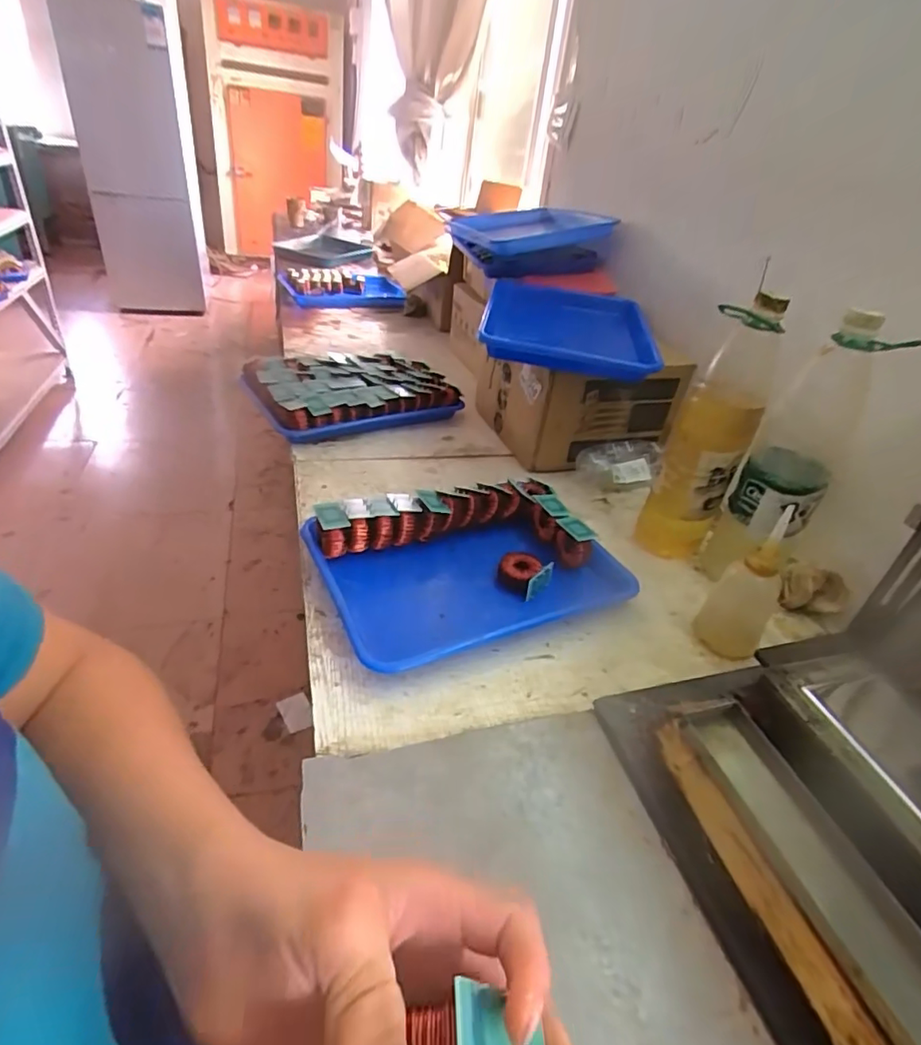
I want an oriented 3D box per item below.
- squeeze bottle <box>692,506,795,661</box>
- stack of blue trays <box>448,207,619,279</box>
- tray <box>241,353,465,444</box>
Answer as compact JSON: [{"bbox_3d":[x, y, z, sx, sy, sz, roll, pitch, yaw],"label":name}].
[{"bbox_3d":[0.289,0.065,0.566,0.047,0.150,0.061,0,35,-11],"label":"squeeze bottle"},{"bbox_3d":[0.131,-0.579,1.136,0.249,0.097,0.354,-3,36,-15],"label":"stack of blue trays"},{"bbox_3d":[-0.185,-0.225,0.969,0.323,0.071,0.224,-17,42,-31],"label":"tray"}]

